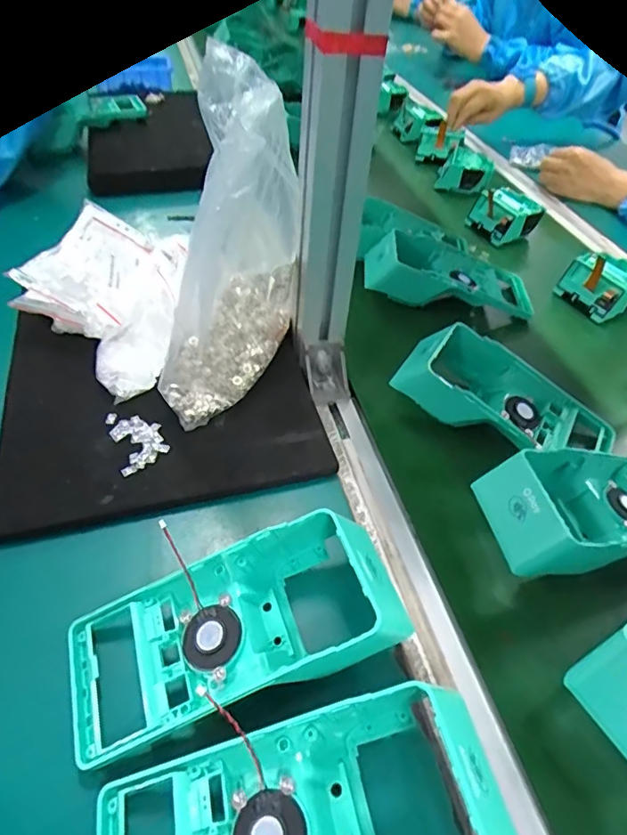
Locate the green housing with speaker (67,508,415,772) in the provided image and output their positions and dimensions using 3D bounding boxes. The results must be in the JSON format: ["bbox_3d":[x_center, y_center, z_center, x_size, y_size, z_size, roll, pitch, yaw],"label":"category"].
[{"bbox_3d":[-0.045,0.115,0.300,0.187,0.053,0.096,-12,49,-18],"label":"green housing with speaker"}]

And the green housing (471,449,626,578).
[{"bbox_3d":[0.219,0.066,0.386,0.187,0.055,0.083,-6,47,-13],"label":"green housing"}]

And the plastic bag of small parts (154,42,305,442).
[{"bbox_3d":[-0.061,-0.123,0.398,0.089,0.224,0.153,9,46,1],"label":"plastic bag of small parts"}]

